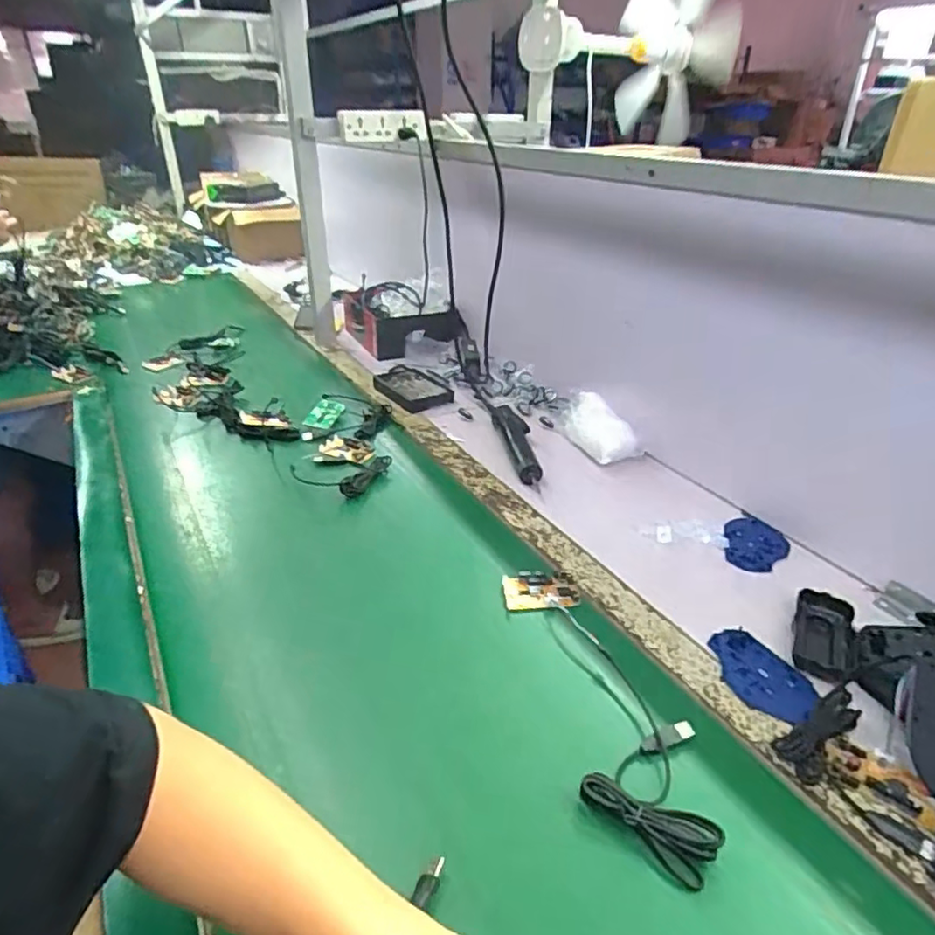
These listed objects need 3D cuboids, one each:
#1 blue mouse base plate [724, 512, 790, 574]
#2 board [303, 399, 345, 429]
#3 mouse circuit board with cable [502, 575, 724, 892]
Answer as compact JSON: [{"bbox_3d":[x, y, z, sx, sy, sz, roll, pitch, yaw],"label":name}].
[{"bbox_3d":[0.354,0.089,0.754,0.072,0.007,0.130,12,31,18],"label":"blue mouse base plate"},{"bbox_3d":[-0.237,-0.087,1.010,0.049,0.010,0.074,16,45,3],"label":"board"},{"bbox_3d":[0.117,0.192,0.537,0.098,0.019,0.312,-5,30,-11],"label":"mouse circuit board with cable"}]

